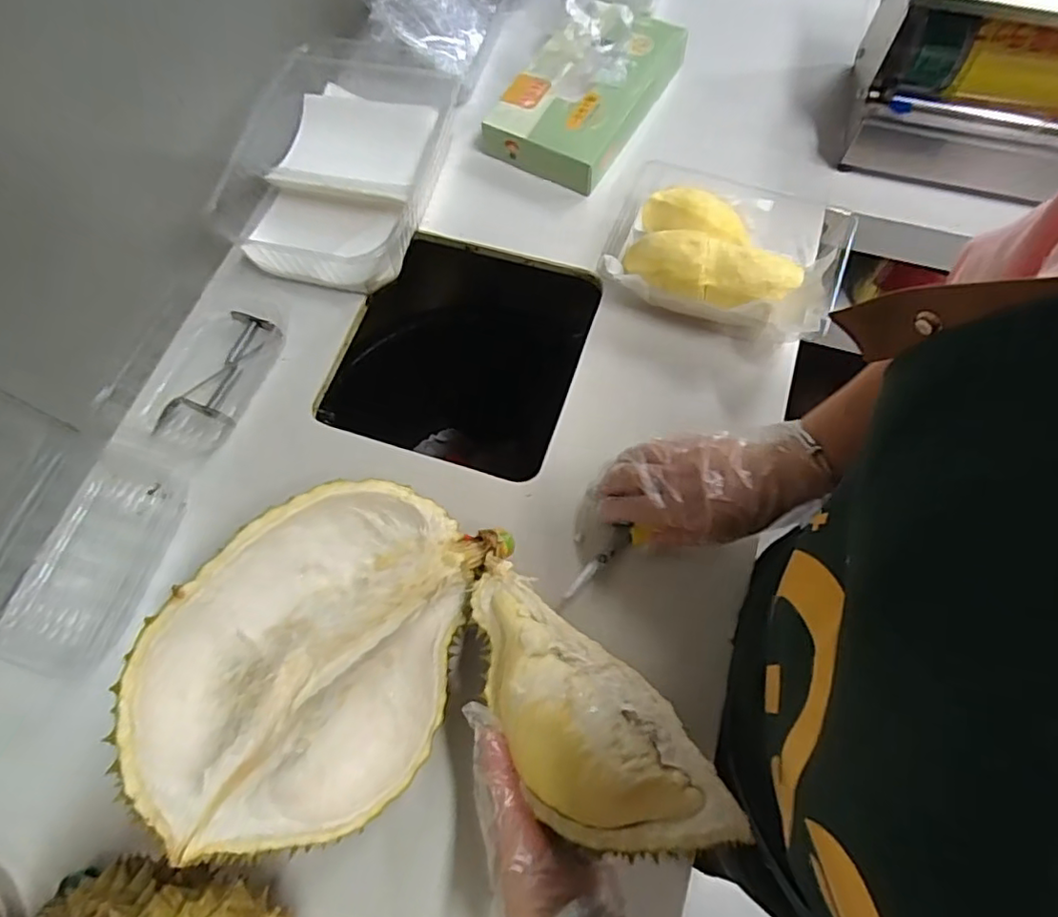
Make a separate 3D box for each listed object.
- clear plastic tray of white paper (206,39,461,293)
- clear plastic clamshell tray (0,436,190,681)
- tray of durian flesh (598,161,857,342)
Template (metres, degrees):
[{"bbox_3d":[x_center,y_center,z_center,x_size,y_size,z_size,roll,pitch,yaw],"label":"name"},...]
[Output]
[{"bbox_3d":[-0.211,-0.326,0.653,0.205,0.083,0.299,10,69,7],"label":"clear plastic tray of white paper"},{"bbox_3d":[-0.385,0.082,0.512,0.116,0.050,0.192,17,70,9],"label":"clear plastic clamshell tray"},{"bbox_3d":[0.192,-0.208,0.591,0.225,0.068,0.163,22,71,11],"label":"tray of durian flesh"}]

